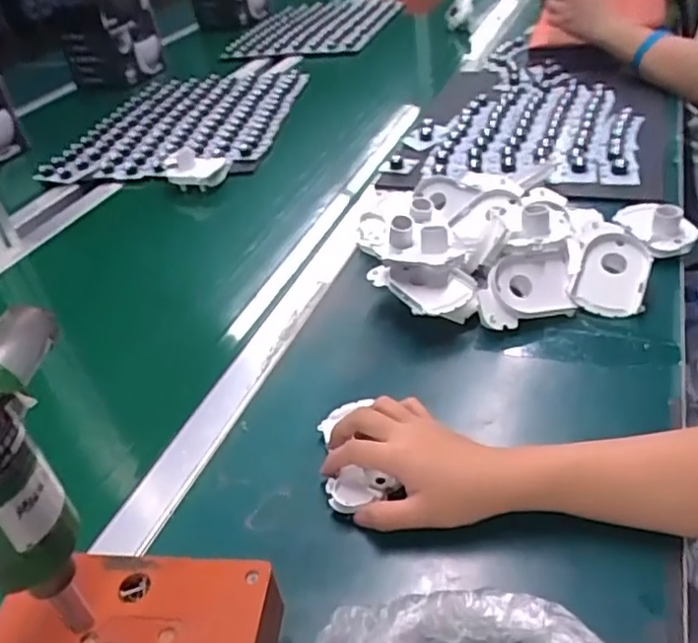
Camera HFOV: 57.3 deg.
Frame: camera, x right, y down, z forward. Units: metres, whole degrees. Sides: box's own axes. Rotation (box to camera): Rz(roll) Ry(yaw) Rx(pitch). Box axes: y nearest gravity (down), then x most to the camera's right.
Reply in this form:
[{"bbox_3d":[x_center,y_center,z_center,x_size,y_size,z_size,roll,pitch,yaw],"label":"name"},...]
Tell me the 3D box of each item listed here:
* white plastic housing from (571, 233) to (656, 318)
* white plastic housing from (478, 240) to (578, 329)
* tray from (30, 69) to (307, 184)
[{"bbox_3d":[0.256,-0.046,0.621,0.064,0.018,0.088,13,72,15],"label":"white plastic housing"},{"bbox_3d":[0.174,-0.035,0.621,0.107,0.058,0.069,-13,37,-7],"label":"white plastic housing"},{"bbox_3d":[-0.287,-0.372,1.155,0.351,0.022,0.454,1,38,12],"label":"tray"}]

